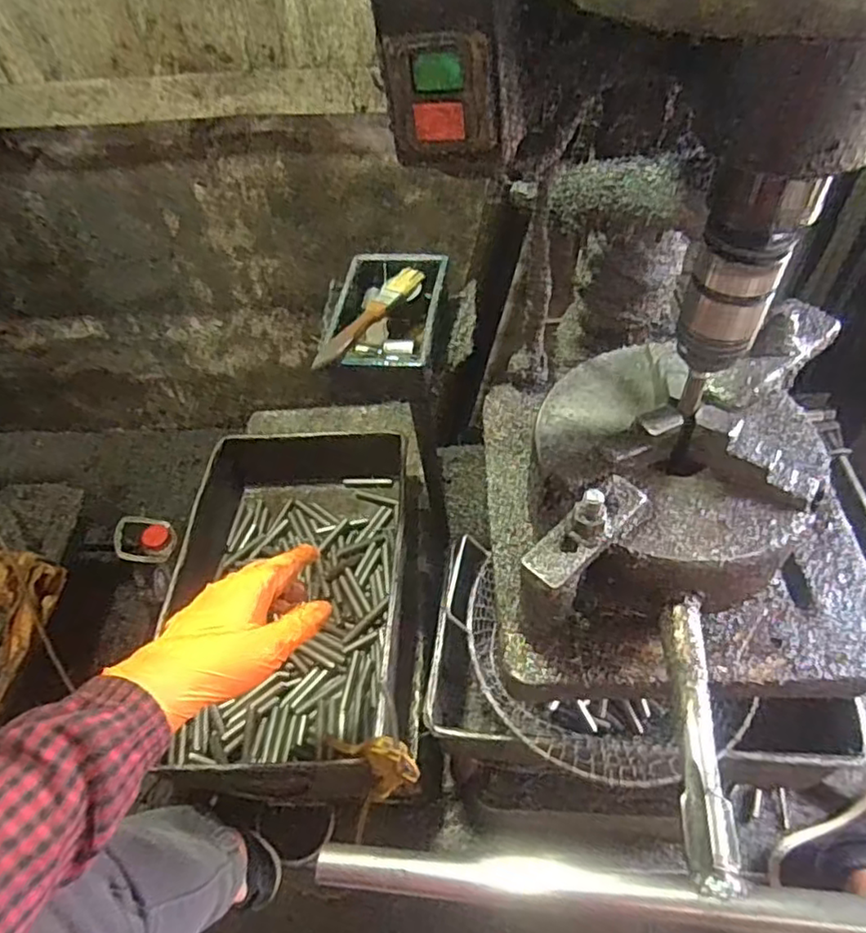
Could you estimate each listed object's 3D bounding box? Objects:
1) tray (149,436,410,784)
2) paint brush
[{"bbox_3d":[-0.178,0.159,0.821,0.299,0.138,0.471,-3,54,1],"label":"tray"},{"bbox_3d":[-0.059,-0.138,0.589,0.025,0.011,0.154,26,60,20],"label":"paint brush"}]

